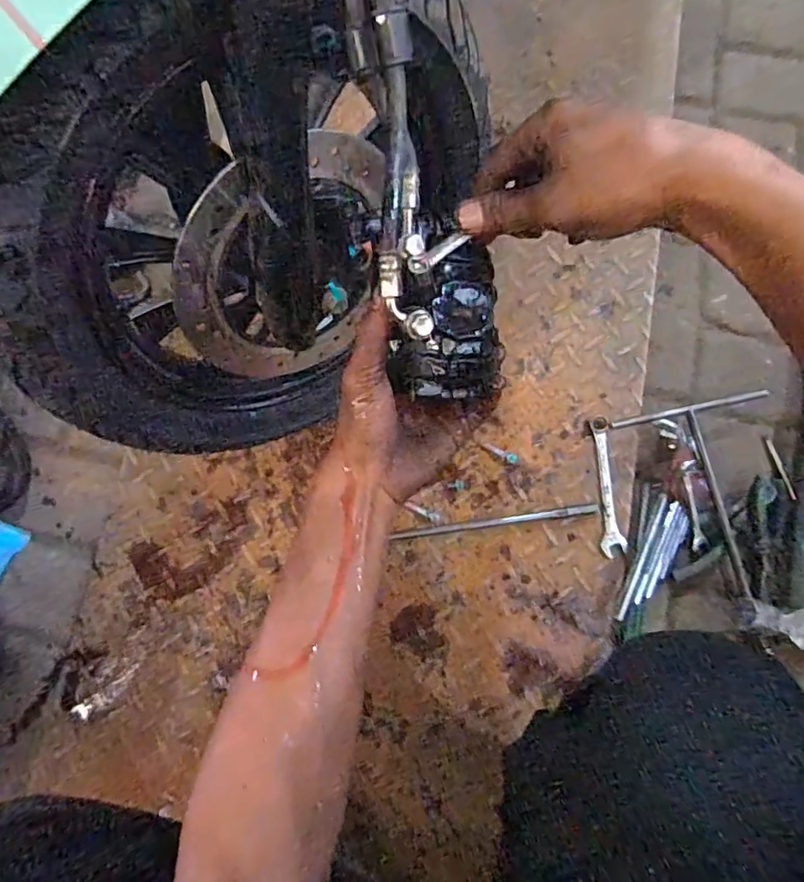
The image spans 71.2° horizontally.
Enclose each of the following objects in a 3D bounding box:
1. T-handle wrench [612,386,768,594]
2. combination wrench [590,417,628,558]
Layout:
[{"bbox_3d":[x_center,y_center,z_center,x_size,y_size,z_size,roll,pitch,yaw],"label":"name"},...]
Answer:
[{"bbox_3d":[0.345,0.063,0.621,0.159,0.022,0.214,-10,79,0],"label":"T-handle wrench"},{"bbox_3d":[0.239,0.052,0.654,0.024,0.012,0.159,-3,77,1],"label":"combination wrench"}]

